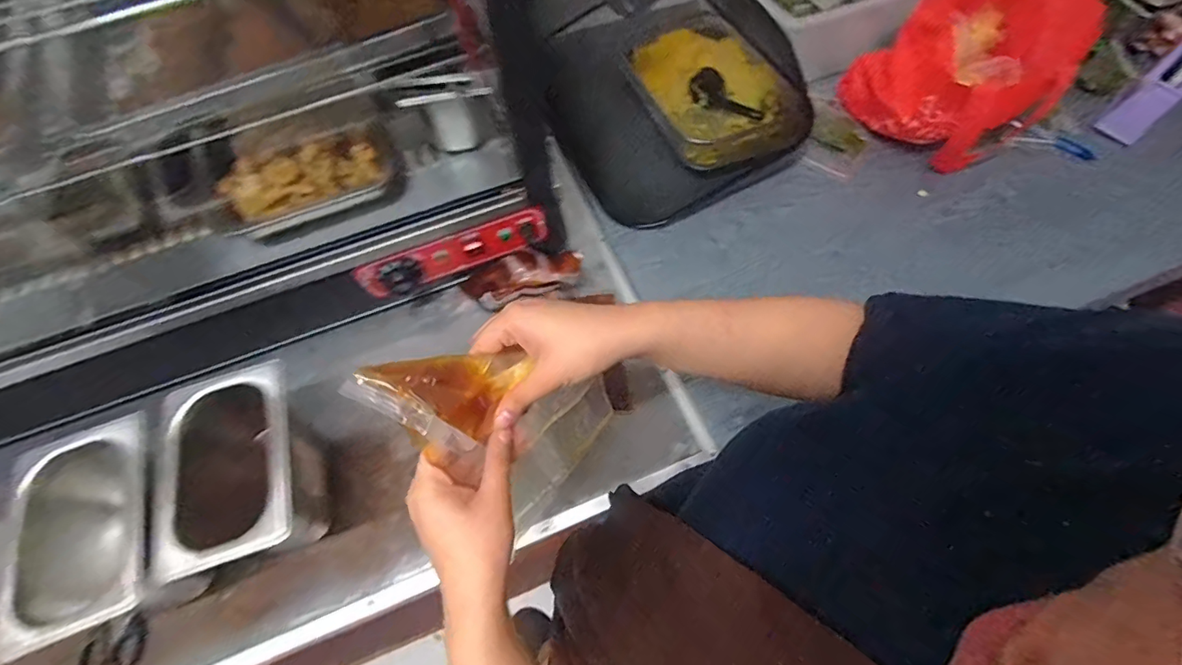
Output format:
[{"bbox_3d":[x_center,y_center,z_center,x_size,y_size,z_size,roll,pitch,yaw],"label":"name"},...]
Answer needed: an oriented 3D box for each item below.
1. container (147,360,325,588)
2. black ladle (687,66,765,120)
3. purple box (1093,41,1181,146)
[{"bbox_3d":[-0.343,0.146,0.511,0.123,0.119,0.178,-18,63,-7],"label":"container"},{"bbox_3d":[0.217,-0.381,0.816,0.132,0.036,0.044,41,71,20],"label":"black ladle"},{"bbox_3d":[0.863,-0.367,0.762,0.067,0.151,0.023,36,31,0],"label":"purple box"}]

